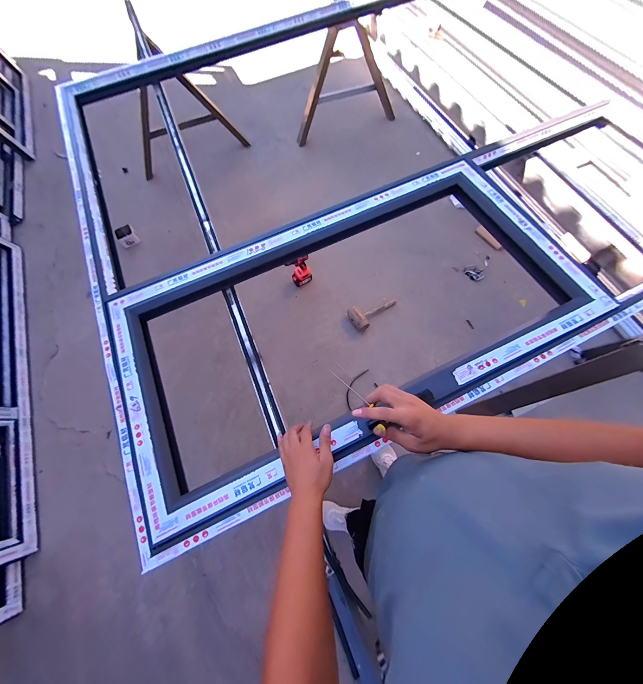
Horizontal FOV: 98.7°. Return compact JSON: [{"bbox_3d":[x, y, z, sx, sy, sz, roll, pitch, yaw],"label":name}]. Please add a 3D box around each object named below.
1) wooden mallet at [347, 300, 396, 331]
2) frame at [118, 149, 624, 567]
[{"bbox_3d":[0.318,-0.196,1.699,0.316,0.075,0.148,-29,72,-25],"label":"wooden mallet"},{"bbox_3d":[0.077,-0.094,0.800,1.322,0.069,0.744,-25,67,-7],"label":"frame"}]

